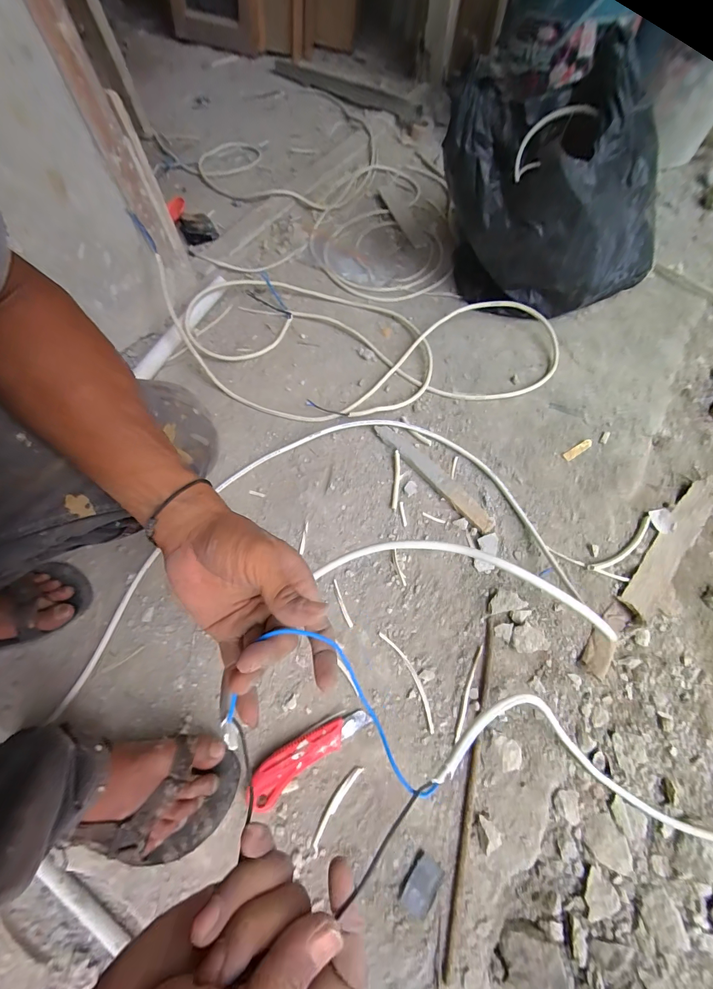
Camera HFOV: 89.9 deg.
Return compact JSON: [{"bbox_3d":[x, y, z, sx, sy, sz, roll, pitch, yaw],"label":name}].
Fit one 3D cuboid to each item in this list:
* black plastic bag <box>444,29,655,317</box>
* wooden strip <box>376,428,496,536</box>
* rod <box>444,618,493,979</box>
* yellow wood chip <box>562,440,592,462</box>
[{"bbox_3d":[0.391,-0.576,0.699,0.393,0.303,0.320,25,67,13],"label":"black plastic bag"},{"bbox_3d":[0.128,-0.035,0.602,0.034,0.018,0.252,-36,68,-16],"label":"wooden strip"},{"bbox_3d":[0.142,0.334,0.430,0.013,0.008,0.355,14,65,8],"label":"rod"},{"bbox_3d":[0.389,-0.078,0.626,0.062,0.006,0.016,-31,67,-13],"label":"yellow wood chip"}]

